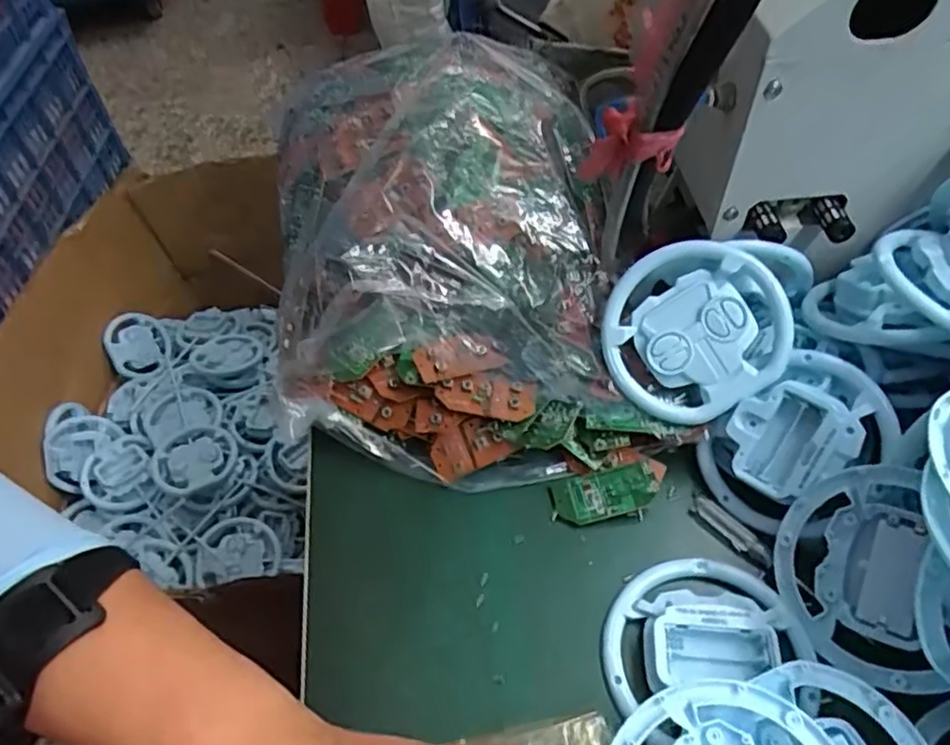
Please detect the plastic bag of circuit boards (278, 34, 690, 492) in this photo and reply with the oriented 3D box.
[{"bbox_3d":[-0.026,-0.089,0.464,0.222,0.131,0.322,-13,52,-6],"label":"plastic bag of circuit boards"}]

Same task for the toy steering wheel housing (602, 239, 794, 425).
[{"bbox_3d":[0.128,-0.025,0.405,0.106,0.018,0.098,0,91,10],"label":"toy steering wheel housing"}]

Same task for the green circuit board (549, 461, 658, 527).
[{"bbox_3d":[0.077,0.072,0.406,0.061,0.009,0.028,-16,61,3],"label":"green circuit board"}]

